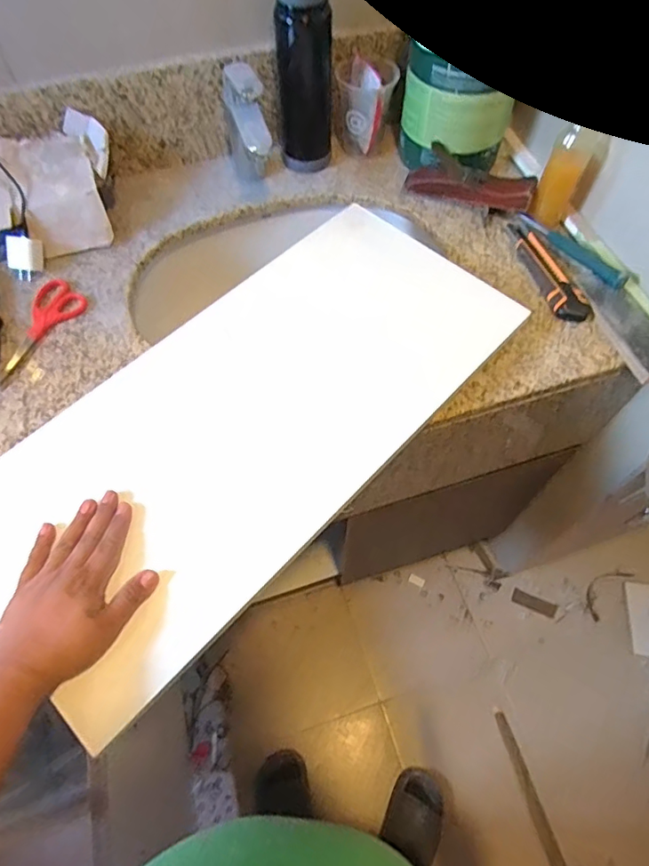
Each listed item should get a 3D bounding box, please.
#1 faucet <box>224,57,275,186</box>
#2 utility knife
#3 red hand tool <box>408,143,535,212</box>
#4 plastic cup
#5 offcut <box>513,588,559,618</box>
[{"bbox_3d":[-0.113,-0.439,0.755,0.049,0.160,0.169,-11,62,-6],"label":"faucet"},{"bbox_3d":[0.317,-0.233,0.727,0.048,0.015,0.188,-11,62,-6],"label":"utility knife"},{"bbox_3d":[0.224,-0.384,0.779,0.184,0.055,0.060,24,64,13],"label":"red hand tool"},{"bbox_3d":[0.066,-0.528,0.824,0.089,0.114,0.089,0,61,0],"label":"plastic cup"},{"bbox_3d":[0.557,0.453,1.360,0.110,0.012,0.036,23,64,12],"label":"offcut"}]

